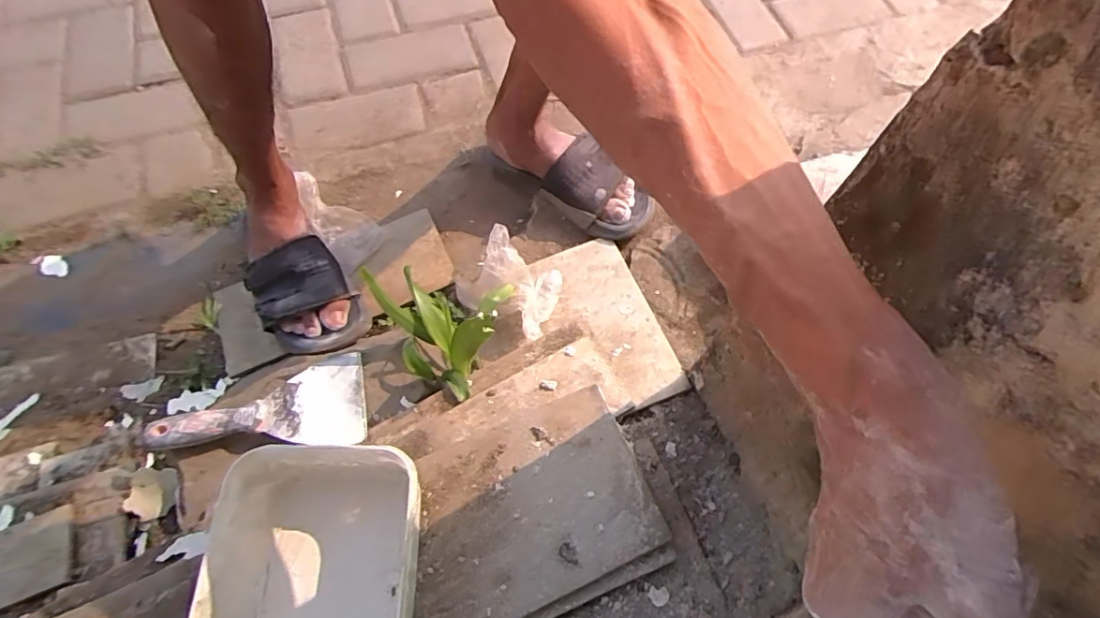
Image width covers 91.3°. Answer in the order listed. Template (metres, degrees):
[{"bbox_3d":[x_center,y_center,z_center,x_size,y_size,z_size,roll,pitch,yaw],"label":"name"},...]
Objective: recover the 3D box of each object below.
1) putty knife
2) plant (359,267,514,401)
[{"bbox_3d":[-0.292,0.101,0.539,0.203,0.018,0.092,-8,66,-6],"label":"putty knife"},{"bbox_3d":[-0.128,0.018,0.576,0.140,0.149,0.138,7,66,1],"label":"plant"}]

